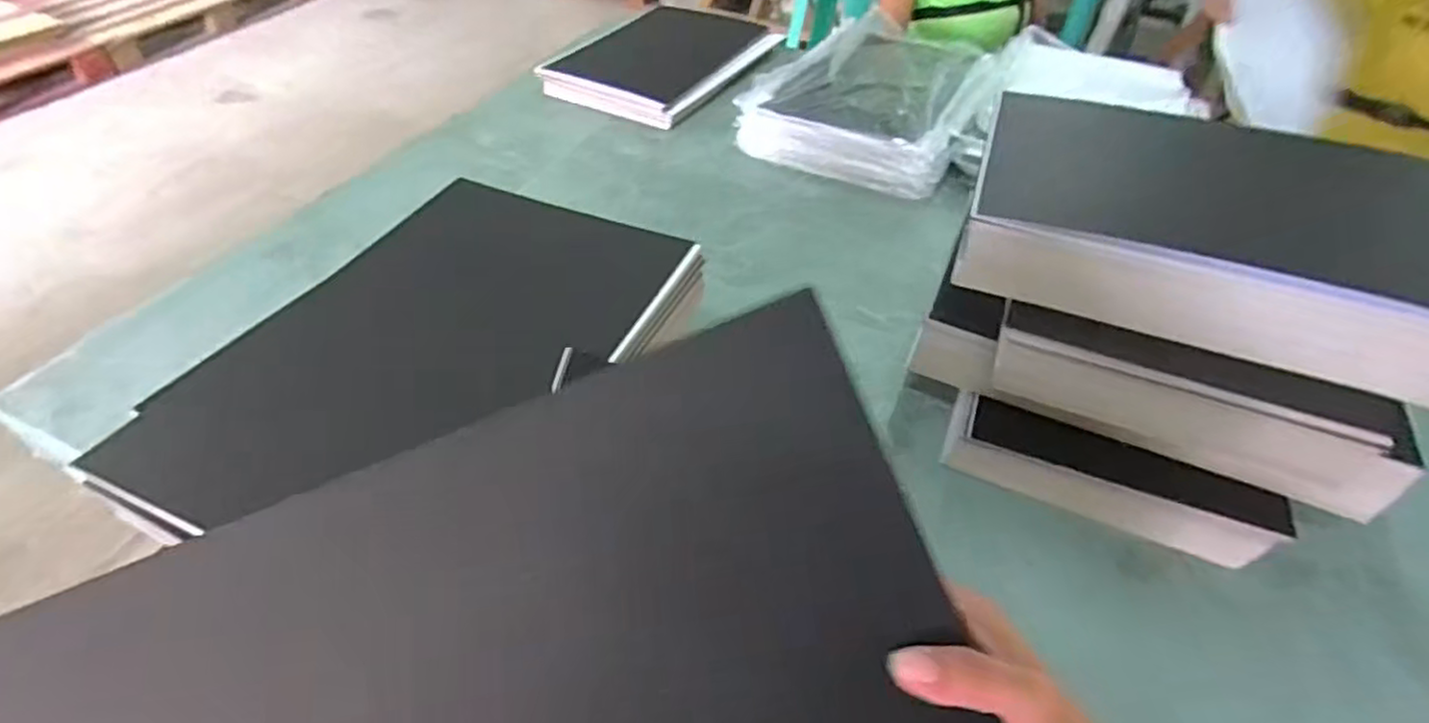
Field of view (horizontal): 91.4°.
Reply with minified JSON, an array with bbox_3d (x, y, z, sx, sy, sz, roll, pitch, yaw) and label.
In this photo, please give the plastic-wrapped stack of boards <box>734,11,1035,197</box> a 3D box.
[{"bbox_3d":[0.285,-0.421,1.112,0.336,0.086,0.423,24,49,21],"label":"plastic-wrapped stack of boards"}]

